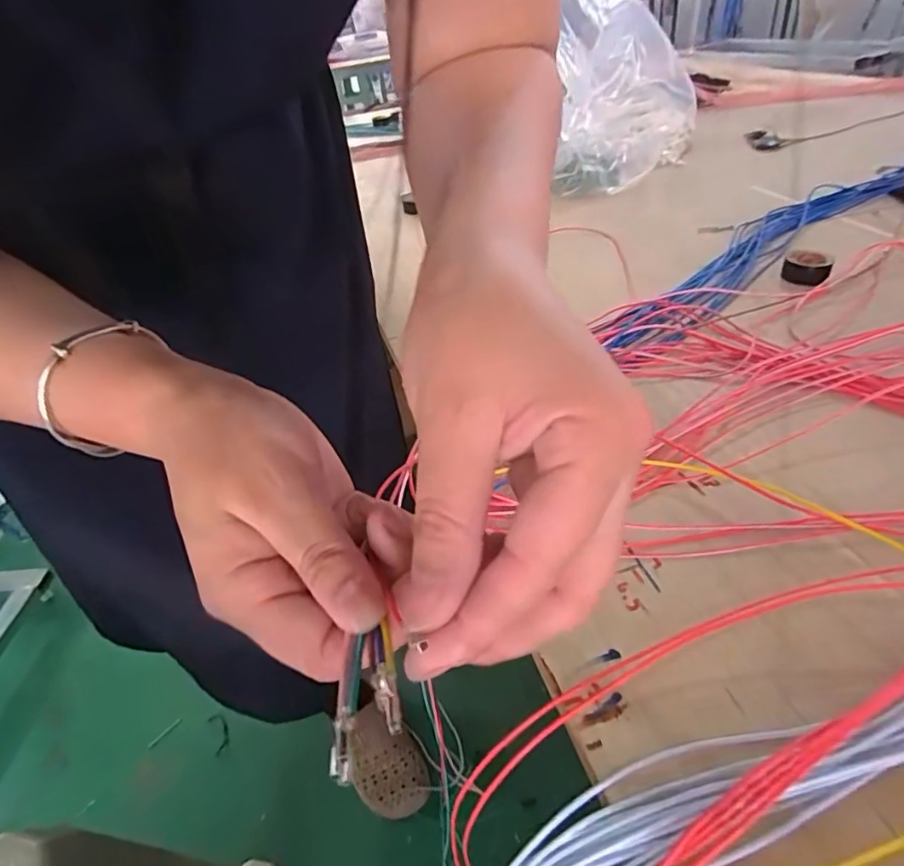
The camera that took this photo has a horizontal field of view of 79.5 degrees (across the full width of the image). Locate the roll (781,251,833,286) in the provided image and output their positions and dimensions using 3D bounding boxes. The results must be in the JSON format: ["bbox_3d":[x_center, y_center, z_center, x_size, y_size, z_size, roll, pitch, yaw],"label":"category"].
[{"bbox_3d":[0.328,-0.153,0.501,0.039,0.017,0.043,15,44,27],"label":"roll"}]

